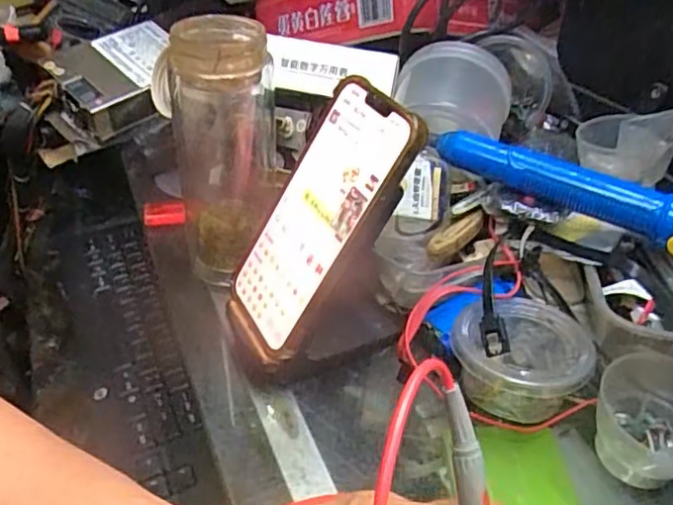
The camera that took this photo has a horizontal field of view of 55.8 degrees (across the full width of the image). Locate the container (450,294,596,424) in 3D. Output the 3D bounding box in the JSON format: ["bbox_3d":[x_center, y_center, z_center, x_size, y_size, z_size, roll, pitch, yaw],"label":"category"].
[{"bbox_3d":[0.108,0.064,0.380,0.075,0.044,0.074,2,36,-1],"label":"container"}]

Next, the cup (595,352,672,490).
[{"bbox_3d":[0.173,0.089,0.340,0.063,0.044,0.063,2,36,-1],"label":"cup"}]

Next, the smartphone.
[{"bbox_3d":[-0.011,-0.017,0.383,0.020,0.167,0.079,16,24,-40],"label":"smartphone"}]

